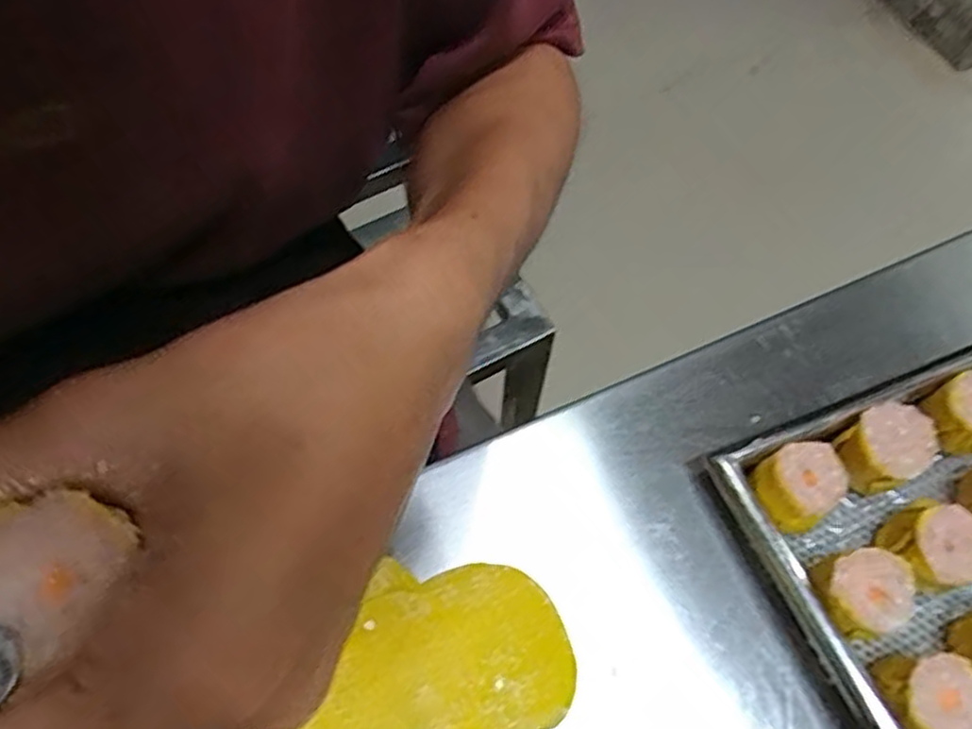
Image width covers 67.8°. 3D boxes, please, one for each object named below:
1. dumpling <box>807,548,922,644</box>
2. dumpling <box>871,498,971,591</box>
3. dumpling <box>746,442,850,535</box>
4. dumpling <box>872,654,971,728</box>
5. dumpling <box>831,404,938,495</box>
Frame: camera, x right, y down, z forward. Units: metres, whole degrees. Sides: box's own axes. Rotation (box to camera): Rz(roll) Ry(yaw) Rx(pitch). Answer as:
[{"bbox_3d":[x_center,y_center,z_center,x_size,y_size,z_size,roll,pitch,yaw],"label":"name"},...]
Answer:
[{"bbox_3d":[0.159,0.099,0.312,0.036,0.038,0.033,0,66,0],"label":"dumpling"},{"bbox_3d":[0.198,0.082,0.325,0.039,0.031,0.036,0,66,0],"label":"dumpling"},{"bbox_3d":[0.140,0.057,0.333,0.039,0.033,0.033,-37,71,-15],"label":"dumpling"},{"bbox_3d":[0.178,0.137,0.293,0.039,0.038,0.034,2,66,1],"label":"dumpling"},{"bbox_3d":[0.185,0.041,0.341,0.043,0.032,0.033,-26,68,-12],"label":"dumpling"}]

